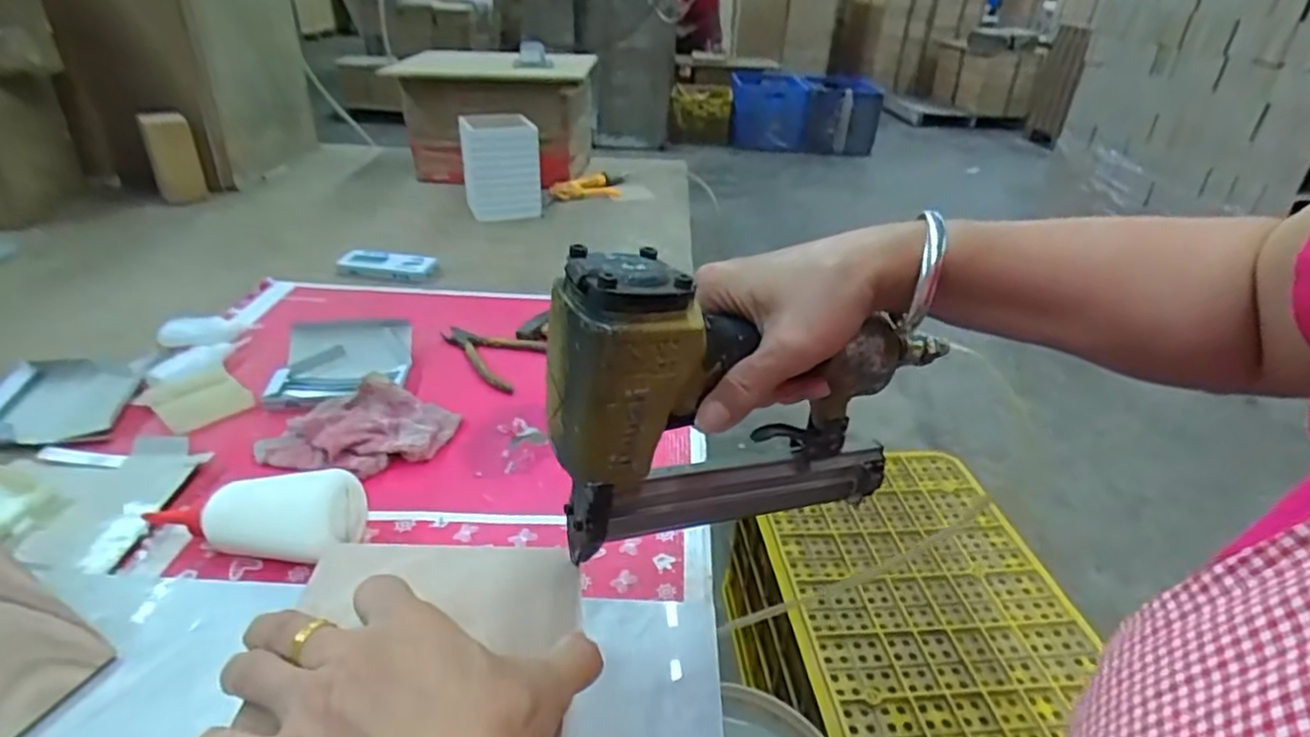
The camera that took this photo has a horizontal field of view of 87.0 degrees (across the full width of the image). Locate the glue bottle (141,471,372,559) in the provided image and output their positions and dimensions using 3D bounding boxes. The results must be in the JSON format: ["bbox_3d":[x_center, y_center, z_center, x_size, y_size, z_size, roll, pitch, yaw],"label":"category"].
[{"bbox_3d":[-0.289,0.104,0.489,0.161,0.048,0.057,1,29,-4],"label":"glue bottle"}]

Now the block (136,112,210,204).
[{"bbox_3d":[-0.793,-0.352,1.138,0.065,0.136,0.061,-22,38,-38],"label":"block"}]

